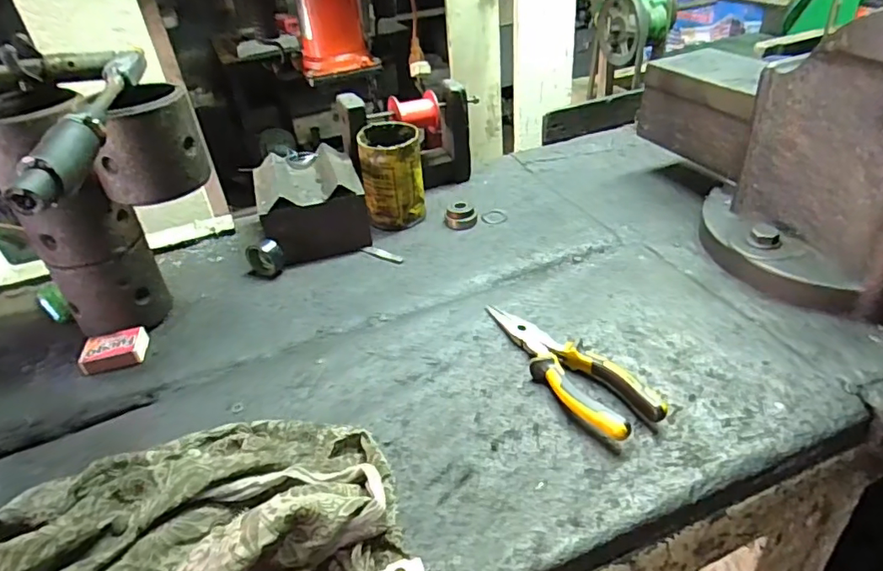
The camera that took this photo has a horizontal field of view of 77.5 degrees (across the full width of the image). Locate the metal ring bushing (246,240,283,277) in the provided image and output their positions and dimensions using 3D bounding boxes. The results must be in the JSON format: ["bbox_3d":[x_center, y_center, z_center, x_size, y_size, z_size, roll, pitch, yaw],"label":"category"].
[{"bbox_3d":[-0.203,-0.034,0.632,0.040,0.039,0.023,17,42,28],"label":"metal ring bushing"}]

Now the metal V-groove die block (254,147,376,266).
[{"bbox_3d":[-0.156,-0.097,0.667,0.115,0.095,0.108,-14,37,-11],"label":"metal V-groove die block"}]

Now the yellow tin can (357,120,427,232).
[{"bbox_3d":[-0.060,-0.136,0.688,0.072,0.118,0.072,-7,36,0],"label":"yellow tin can"}]

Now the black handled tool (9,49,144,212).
[{"bbox_3d":[-0.255,-0.125,0.404,0.023,0.033,0.256,-11,37,-7],"label":"black handled tool"}]

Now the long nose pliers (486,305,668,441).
[{"bbox_3d":[0.104,0.062,0.479,0.054,0.028,0.190,-21,39,-19],"label":"long nose pliers"}]

